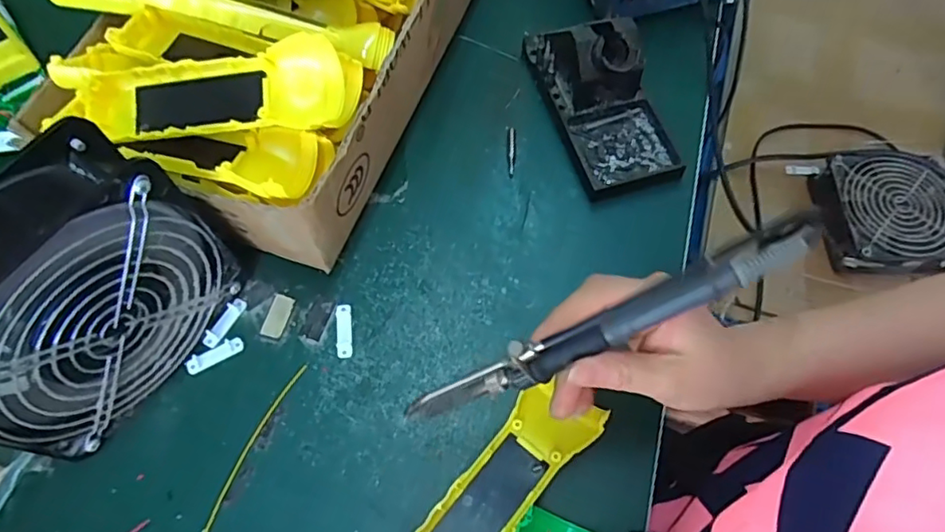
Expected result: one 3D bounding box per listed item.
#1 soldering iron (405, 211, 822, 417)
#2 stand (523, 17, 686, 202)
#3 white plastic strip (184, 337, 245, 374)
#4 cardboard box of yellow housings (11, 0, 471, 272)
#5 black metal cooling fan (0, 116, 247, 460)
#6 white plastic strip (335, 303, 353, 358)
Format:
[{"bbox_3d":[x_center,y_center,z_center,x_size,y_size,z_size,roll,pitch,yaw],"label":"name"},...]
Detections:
[{"bbox_3d":[0.056,0.031,0.278,0.210,0.023,0.019,-28,65,19],"label":"soldering iron"},{"bbox_3d":[0.099,-0.138,0.446,0.076,0.071,0.158,-17,66,-8],"label":"stand"},{"bbox_3d":[-0.171,0.059,0.391,0.038,0.004,0.013,-27,69,-13],"label":"white plastic strip"},{"bbox_3d":[-0.130,-0.234,0.445,0.257,0.143,0.419,20,69,11],"label":"cardboard box of yellow housings"},{"bbox_3d":[-0.218,0.018,0.333,0.068,0.149,0.158,30,68,14],"label":"black metal cooling fan"},{"bbox_3d":[-0.087,0.043,0.398,0.011,0.004,0.038,-6,66,-3],"label":"white plastic strip"}]

